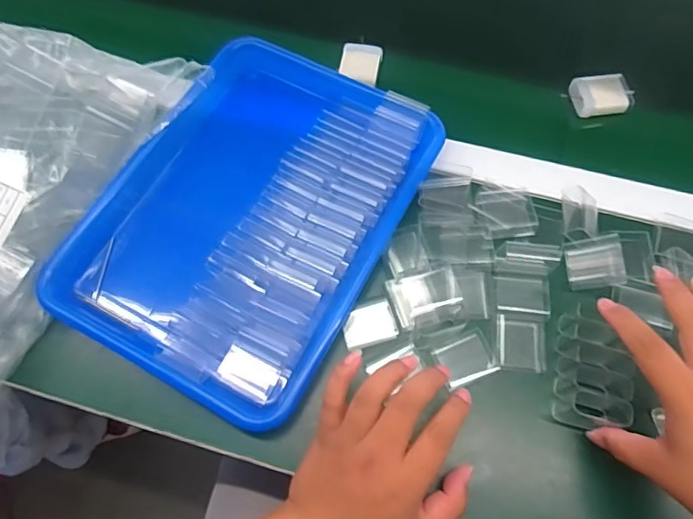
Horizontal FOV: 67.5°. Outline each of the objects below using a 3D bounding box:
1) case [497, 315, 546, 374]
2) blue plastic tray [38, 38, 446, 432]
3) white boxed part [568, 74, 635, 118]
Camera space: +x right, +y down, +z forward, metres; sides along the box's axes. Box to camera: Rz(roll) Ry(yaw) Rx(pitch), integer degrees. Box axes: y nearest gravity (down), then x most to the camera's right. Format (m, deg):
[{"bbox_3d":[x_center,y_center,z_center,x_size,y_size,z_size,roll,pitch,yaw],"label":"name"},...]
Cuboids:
[{"bbox_3d":[0.146,0.070,0.432,0.039,0.009,0.044,7,66,3],"label":"case"},{"bbox_3d":[-0.081,-0.044,0.470,0.241,0.049,0.326,27,69,11],"label":"blue plastic tray"},{"bbox_3d":[0.263,-0.168,0.531,0.059,0.017,0.040,-4,66,-2],"label":"white boxed part"}]

